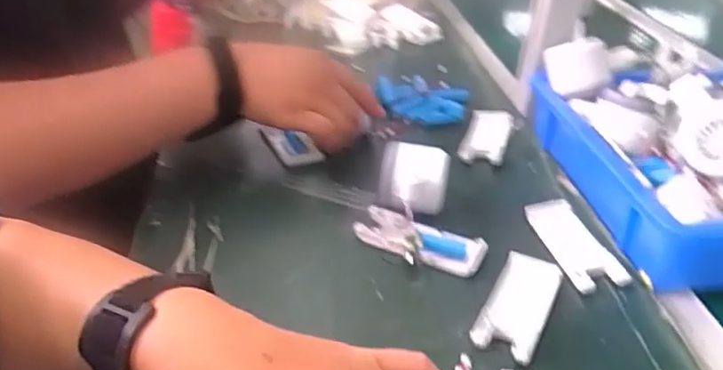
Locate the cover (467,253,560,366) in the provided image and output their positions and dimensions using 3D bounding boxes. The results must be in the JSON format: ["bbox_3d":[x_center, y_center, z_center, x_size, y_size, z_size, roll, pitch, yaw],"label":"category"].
[{"bbox_3d":[0.119,0.089,0.461,0.044,0.009,0.105,19,36,21],"label":"cover"}]

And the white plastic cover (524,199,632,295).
[{"bbox_3d":[0.179,0.048,0.519,0.041,0.014,0.108,-4,34,-12],"label":"white plastic cover"}]

